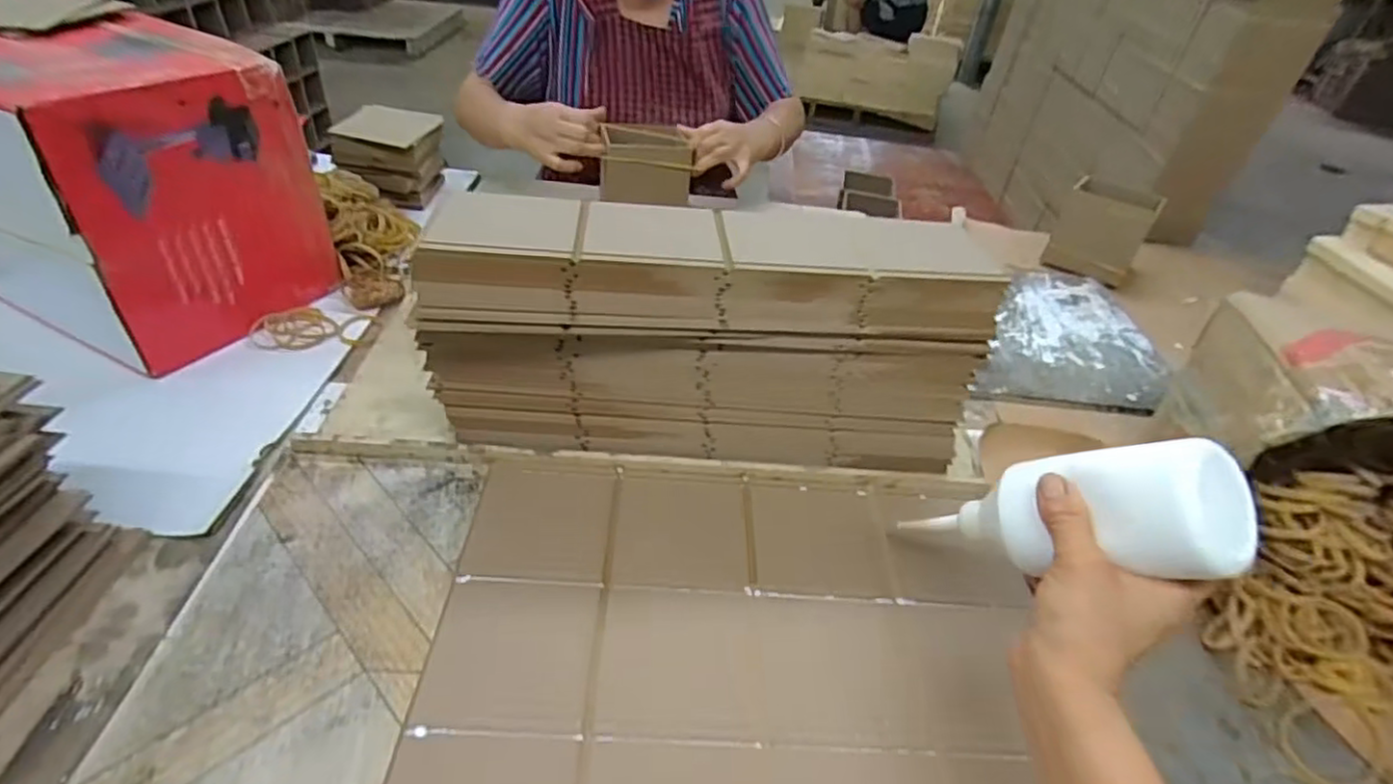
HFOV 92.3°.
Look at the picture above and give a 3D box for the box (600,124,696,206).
[{"bbox_3d":[-0.070,-0.315,0.923,0.118,0.072,0.101,1,40,-8],"label":"box"}]

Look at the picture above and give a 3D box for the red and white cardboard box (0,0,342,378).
[{"bbox_3d":[-0.590,-0.214,0.666,0.325,0.253,0.219,19,41,16],"label":"red and white cardboard box"}]

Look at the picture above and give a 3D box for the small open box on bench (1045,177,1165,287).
[{"bbox_3d":[0.573,-0.228,0.944,0.109,0.109,0.068,34,46,28],"label":"small open box on bench"}]

